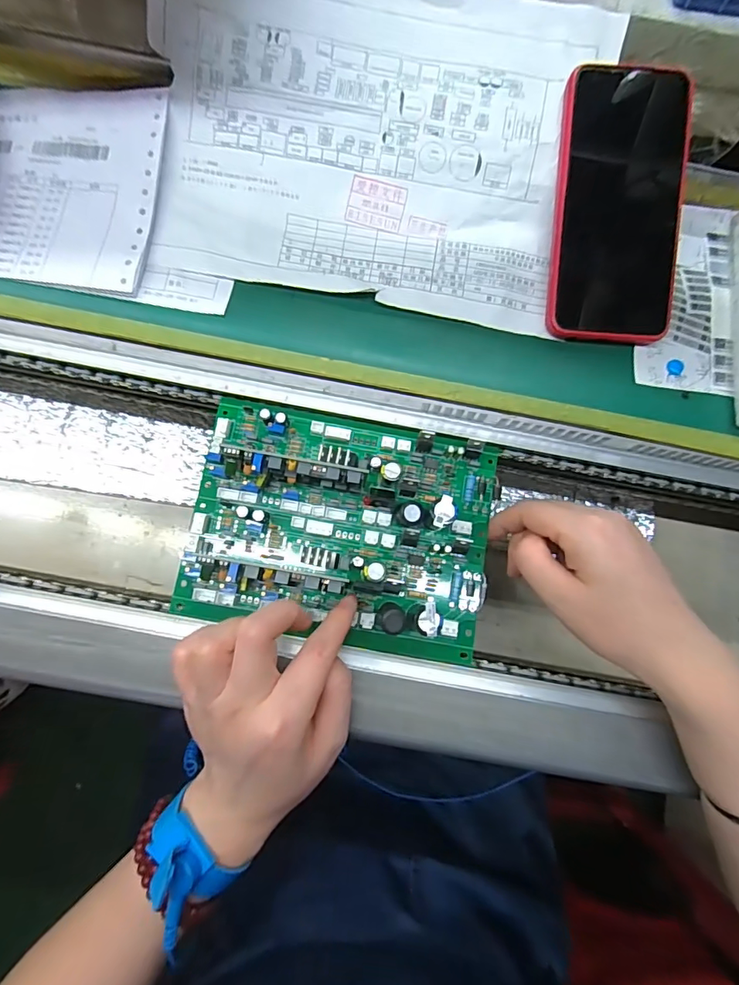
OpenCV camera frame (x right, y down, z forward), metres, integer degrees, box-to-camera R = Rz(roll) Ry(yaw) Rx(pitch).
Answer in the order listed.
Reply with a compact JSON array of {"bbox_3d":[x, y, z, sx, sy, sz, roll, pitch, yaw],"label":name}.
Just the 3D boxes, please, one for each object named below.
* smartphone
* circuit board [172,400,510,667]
[{"bbox_3d":[0.156,-0.179,0.300,0.076,0.010,0.163,3,96,-2],"label":"smartphone"},{"bbox_3d":[-0.015,0.019,0.279,0.176,0.038,0.132,11,82,-1],"label":"circuit board"}]

